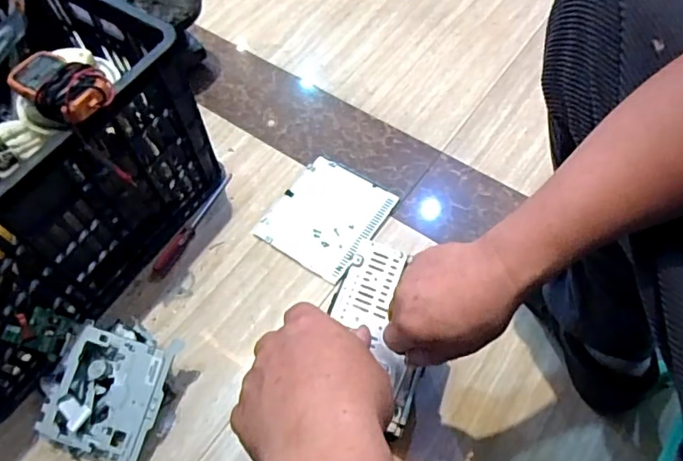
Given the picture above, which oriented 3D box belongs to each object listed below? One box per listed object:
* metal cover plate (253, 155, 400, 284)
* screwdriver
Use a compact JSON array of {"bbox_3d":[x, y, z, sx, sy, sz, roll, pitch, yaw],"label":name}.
[{"bbox_3d":[-0.023,-0.026,0.819,0.164,0.008,0.183,30,65,18],"label":"metal cover plate"},{"bbox_3d":[-0.227,-0.011,0.810,0.021,0.028,0.204,25,64,15],"label":"screwdriver"}]

